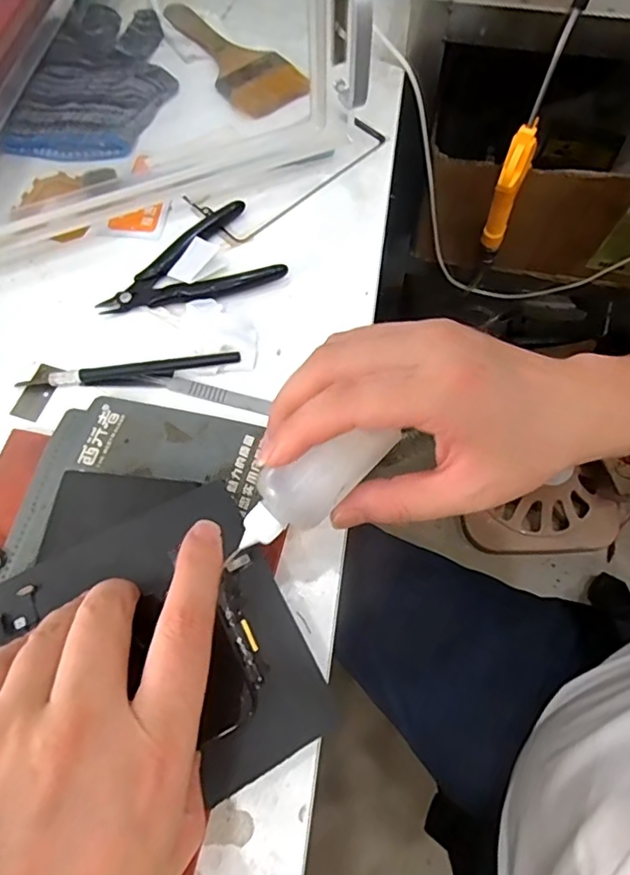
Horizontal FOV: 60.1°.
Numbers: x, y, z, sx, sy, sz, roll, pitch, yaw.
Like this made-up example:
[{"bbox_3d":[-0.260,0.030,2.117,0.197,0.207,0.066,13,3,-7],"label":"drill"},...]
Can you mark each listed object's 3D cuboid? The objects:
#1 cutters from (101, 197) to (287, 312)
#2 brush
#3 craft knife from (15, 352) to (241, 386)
[{"bbox_3d":[-0.089,-0.113,0.364,0.116,0.011,0.074,-25,69,-11],"label":"cutters"},{"bbox_3d":[-0.074,-0.322,0.455,0.062,0.009,0.155,-36,71,-15],"label":"brush"},{"bbox_3d":[-0.113,-0.042,0.332,0.134,0.009,0.008,-6,66,-3],"label":"craft knife"}]

